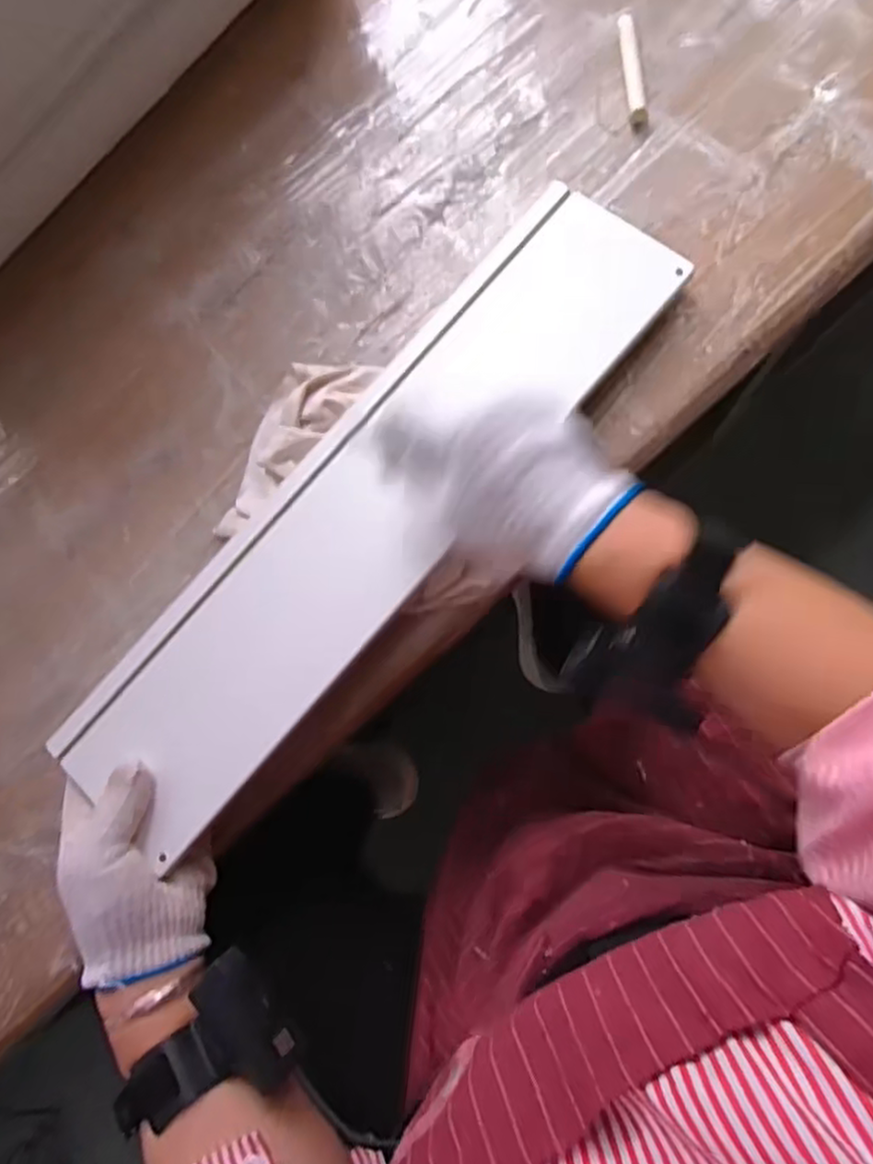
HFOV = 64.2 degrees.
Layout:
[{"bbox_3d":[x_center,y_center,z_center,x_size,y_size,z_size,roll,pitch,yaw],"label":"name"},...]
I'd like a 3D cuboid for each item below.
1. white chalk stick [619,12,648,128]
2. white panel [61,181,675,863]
[{"bbox_3d":[0.138,-0.363,0.490,0.013,0.009,0.084,-6,83,7],"label":"white chalk stick"},{"bbox_3d":[-0.039,-0.048,0.461,0.116,0.019,0.503,40,88,10],"label":"white panel"}]

